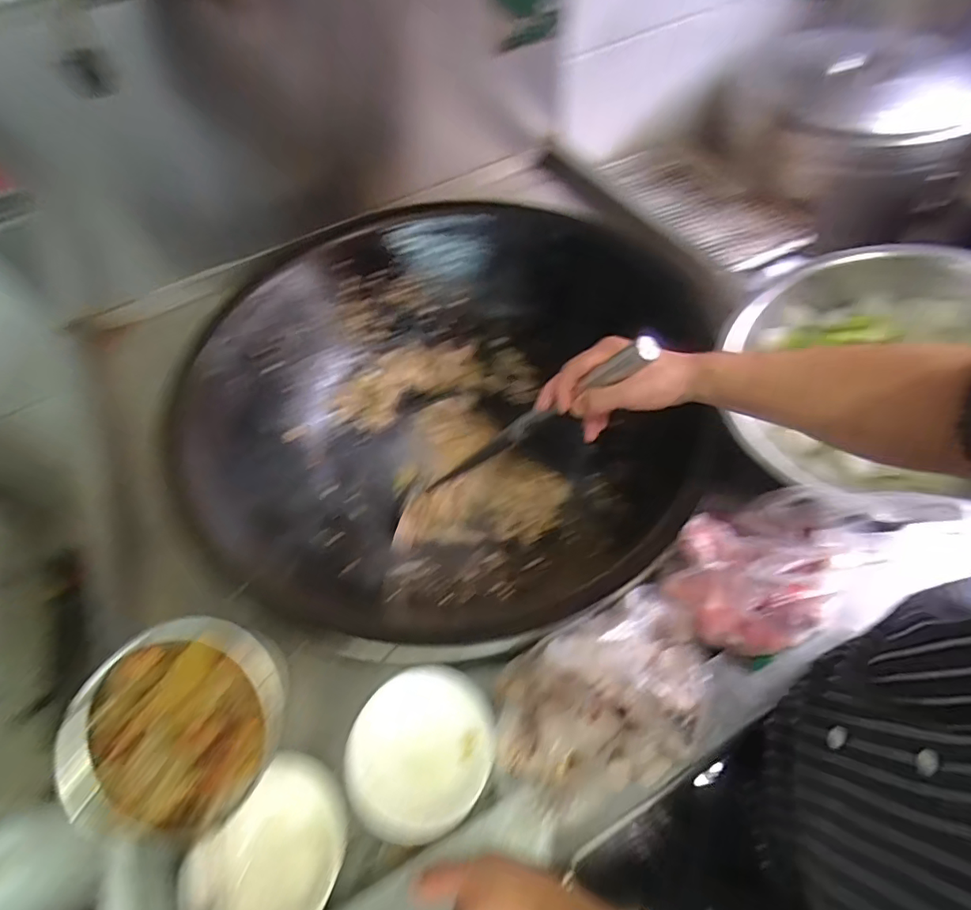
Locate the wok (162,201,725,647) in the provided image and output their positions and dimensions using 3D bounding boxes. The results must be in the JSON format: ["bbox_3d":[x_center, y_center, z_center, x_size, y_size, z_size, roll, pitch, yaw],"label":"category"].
[{"bbox_3d":[-0.066,-0.074,0.895,0.747,0.252,0.763,-2,58,4],"label":"wok"}]

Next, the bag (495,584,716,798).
[{"bbox_3d":[0.123,0.243,0.524,0.251,0.070,0.163,-26,59,-11],"label":"bag"}]

